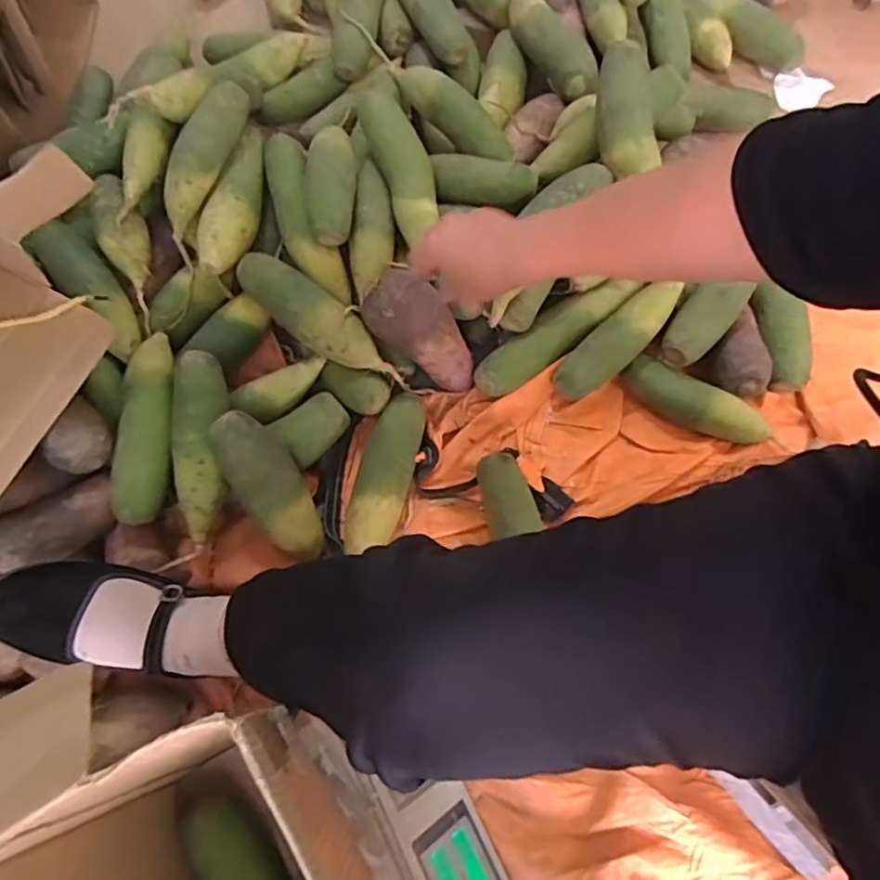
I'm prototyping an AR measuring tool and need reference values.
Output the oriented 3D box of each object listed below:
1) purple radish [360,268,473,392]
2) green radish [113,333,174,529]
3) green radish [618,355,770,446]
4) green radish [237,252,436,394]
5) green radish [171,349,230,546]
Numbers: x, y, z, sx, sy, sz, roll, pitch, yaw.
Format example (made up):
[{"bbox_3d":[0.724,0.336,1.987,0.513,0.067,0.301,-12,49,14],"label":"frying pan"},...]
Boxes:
[{"bbox_3d":[-0.017,-0.120,0.703,0.156,0.059,0.069,43,70,-33],"label":"purple radish"},{"bbox_3d":[-0.309,-0.019,0.652,0.050,0.047,0.212,-2,71,-2],"label":"green radish"},{"bbox_3d":[0.298,-0.047,0.724,0.173,0.040,0.052,22,72,6],"label":"green radish"},{"bbox_3d":[-0.128,-0.129,0.691,0.234,0.057,0.064,36,73,-5],"label":"green radish"},{"bbox_3d":[-0.248,0.000,0.643,0.056,0.058,0.189,-7,71,-4],"label":"green radish"}]

